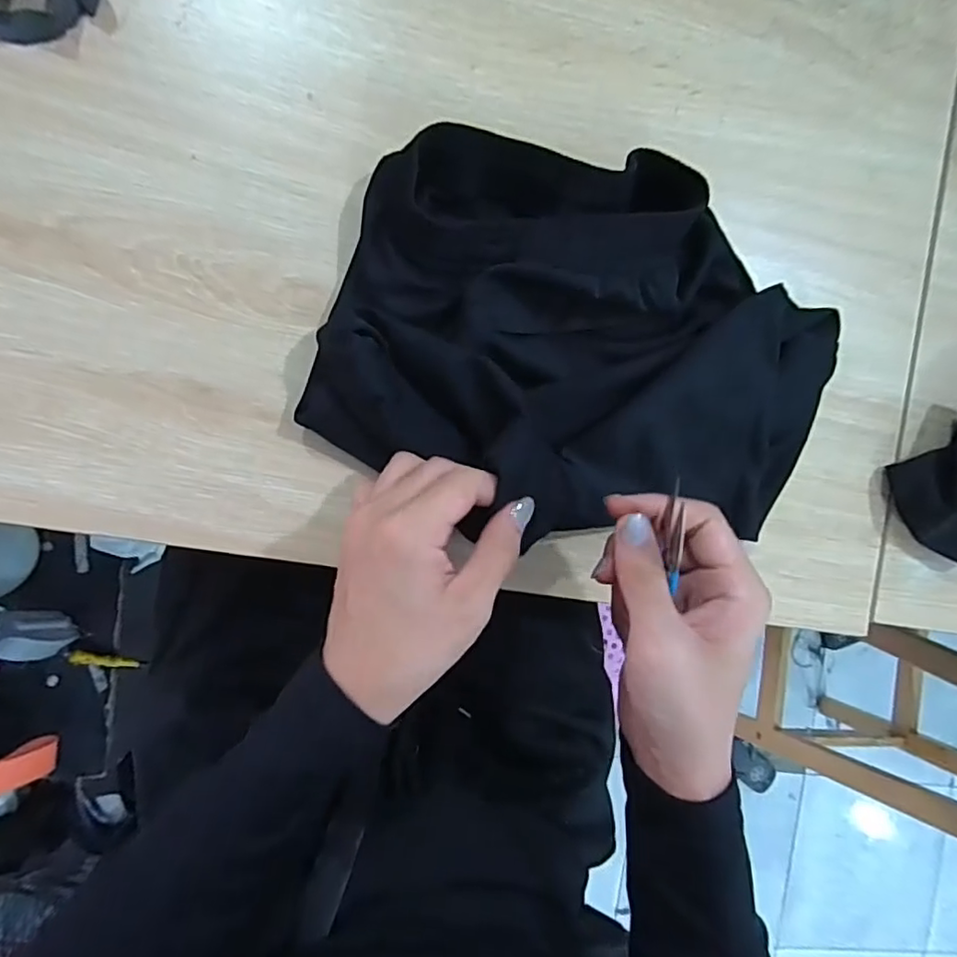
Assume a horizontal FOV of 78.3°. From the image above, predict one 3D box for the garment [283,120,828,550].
[{"bbox_3d":[0.077,-0.078,0.373,0.332,0.044,0.226,14,90,-9],"label":"garment"}]

